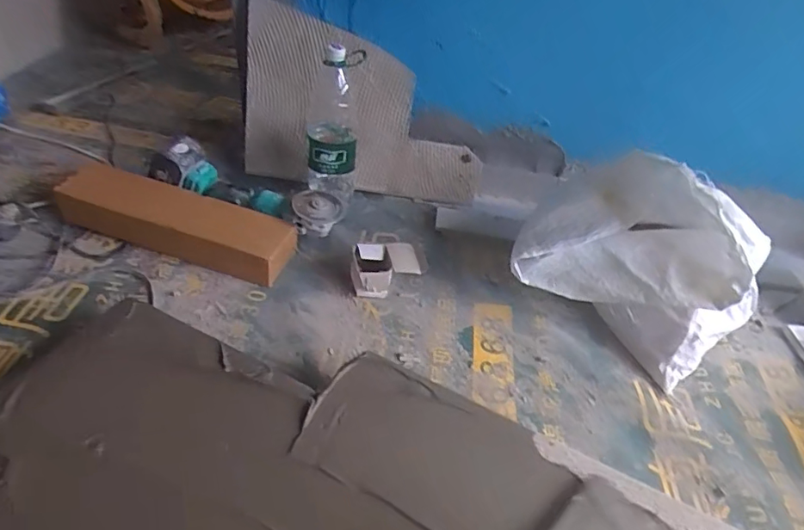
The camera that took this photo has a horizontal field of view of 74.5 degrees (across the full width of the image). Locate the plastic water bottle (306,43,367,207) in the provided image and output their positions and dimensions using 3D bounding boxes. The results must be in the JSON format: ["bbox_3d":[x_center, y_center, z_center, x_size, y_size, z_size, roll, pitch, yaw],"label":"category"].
[{"bbox_3d":[-0.137,-0.258,1.040,0.099,0.322,0.087,-2,42,-11],"label":"plastic water bottle"}]

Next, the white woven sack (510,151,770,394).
[{"bbox_3d":[0.414,-0.030,0.900,0.378,0.284,0.300,27,45,21],"label":"white woven sack"}]

